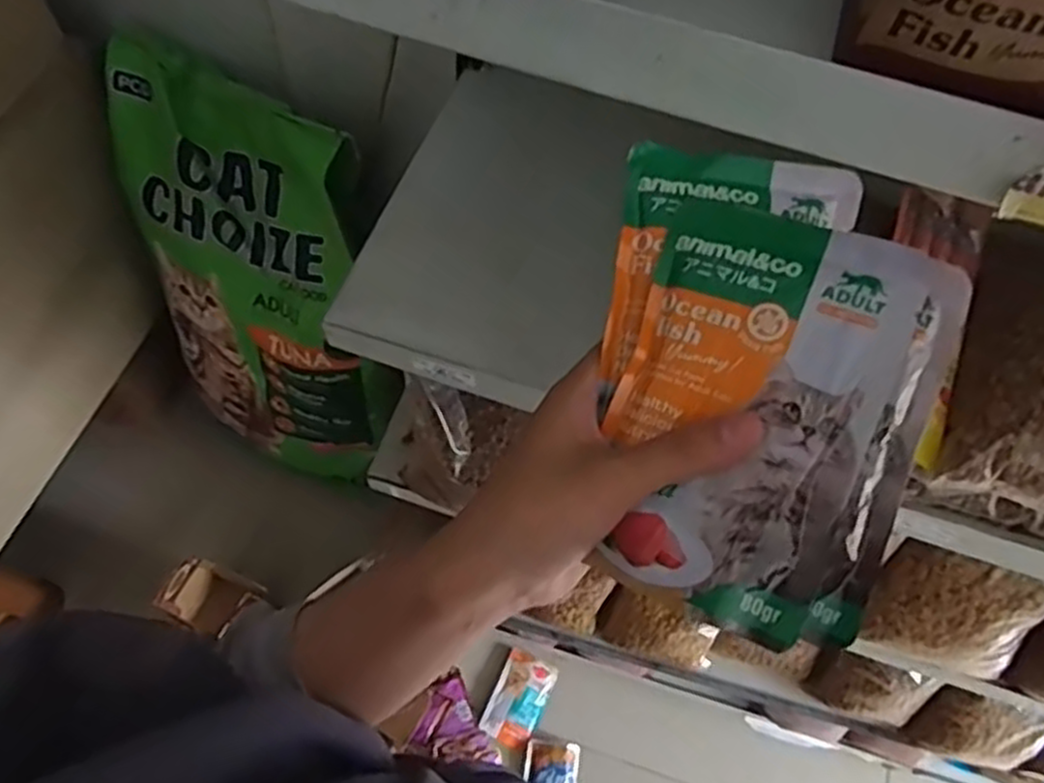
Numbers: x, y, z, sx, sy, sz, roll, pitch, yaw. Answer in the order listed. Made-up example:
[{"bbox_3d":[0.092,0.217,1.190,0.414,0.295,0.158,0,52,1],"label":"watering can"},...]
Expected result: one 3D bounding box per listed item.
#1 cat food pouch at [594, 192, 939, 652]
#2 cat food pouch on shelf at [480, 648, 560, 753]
[{"bbox_3d":[0.081,0.005,0.280,0.090,0.016,0.145,20,89,20],"label":"cat food pouch"},{"bbox_3d":[-0.004,0.537,1.336,0.091,0.023,0.149,24,63,9],"label":"cat food pouch on shelf"}]

